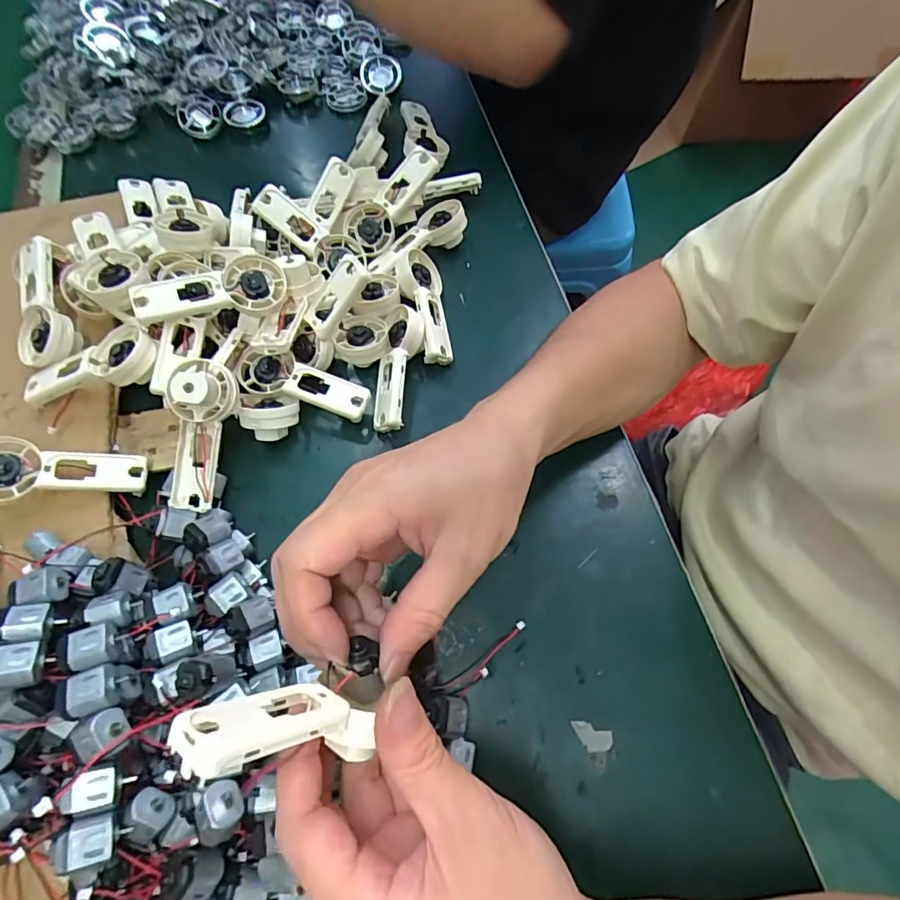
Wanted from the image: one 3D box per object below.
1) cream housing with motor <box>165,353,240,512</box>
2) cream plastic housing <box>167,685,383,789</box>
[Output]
[{"bbox_3d":[-0.158,-0.009,0.320,0.034,0.027,0.091,12,100,5],"label":"cream housing with motor"},{"bbox_3d":[-0.058,0.095,0.178,0.020,0.069,0.024,-23,60,37],"label":"cream plastic housing"}]

